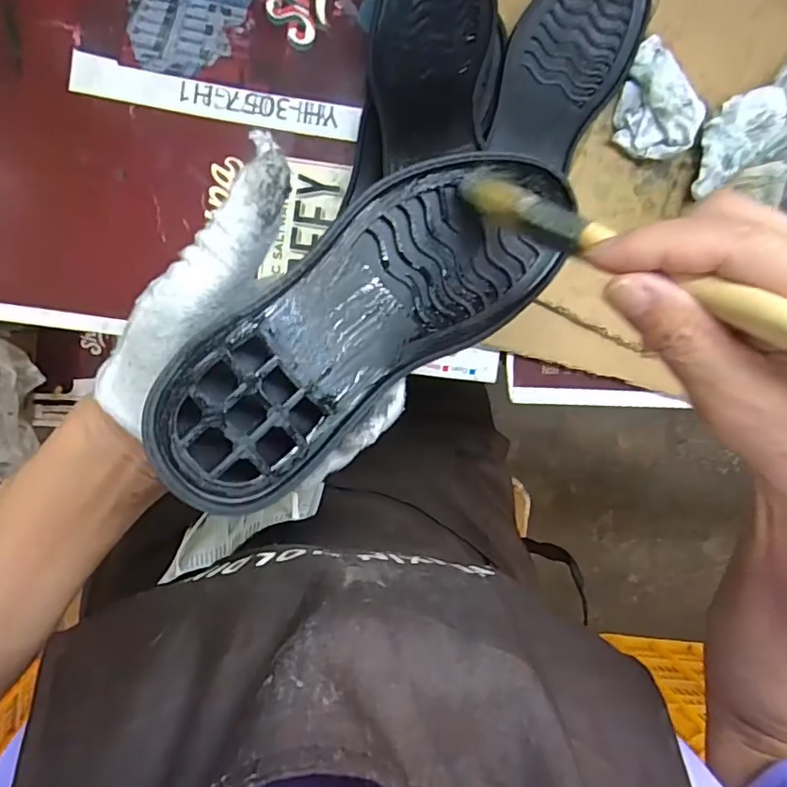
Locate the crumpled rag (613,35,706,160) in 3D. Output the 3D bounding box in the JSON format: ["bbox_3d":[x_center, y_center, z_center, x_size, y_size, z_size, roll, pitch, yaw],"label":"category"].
[{"bbox_3d":[0.173,-0.189,0.353,0.060,0.025,0.067,39,88,-9],"label":"crumpled rag"}]

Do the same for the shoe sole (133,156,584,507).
[{"bbox_3d":[-0.004,-0.034,0.218,0.196,0.026,0.071,-40,98,-24],"label":"shoe sole"}]

